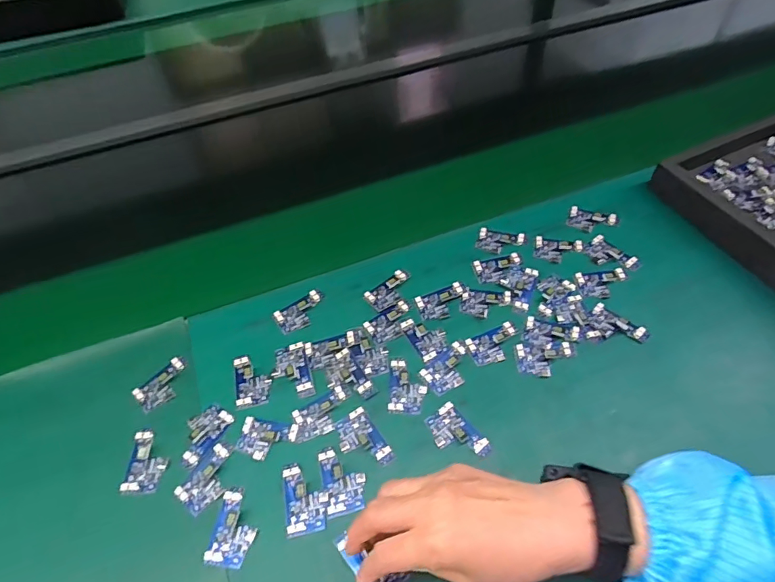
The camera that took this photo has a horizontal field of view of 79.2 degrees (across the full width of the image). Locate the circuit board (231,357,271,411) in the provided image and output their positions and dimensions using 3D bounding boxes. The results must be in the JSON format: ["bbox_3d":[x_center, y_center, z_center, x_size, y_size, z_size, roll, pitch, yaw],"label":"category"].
[{"bbox_3d":[-0.136,0.088,0.468,0.034,0.004,0.057,-14,53,-7],"label":"circuit board"}]

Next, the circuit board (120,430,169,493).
[{"bbox_3d":[-0.216,0.153,0.424,0.036,0.006,0.054,-2,53,1],"label":"circuit board"}]

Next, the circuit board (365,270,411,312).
[{"bbox_3d":[0.004,-0.001,0.522,0.058,0.006,0.034,-34,58,-21],"label":"circuit board"}]

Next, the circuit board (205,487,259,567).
[{"bbox_3d":[-0.125,0.194,0.385,0.035,0.005,0.058,5,53,7],"label":"circuit board"}]

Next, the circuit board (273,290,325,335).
[{"bbox_3d":[-0.094,0.022,0.514,0.058,0.004,0.034,-29,57,-18],"label":"circuit board"}]

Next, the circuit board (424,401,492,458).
[{"bbox_3d":[0.062,0.129,0.421,0.036,0.006,0.057,-33,58,-20],"label":"circuit board"}]

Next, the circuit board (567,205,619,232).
[{"bbox_3d":[0.250,-0.086,0.573,0.057,0.006,0.036,23,57,19],"label":"circuit board"}]

